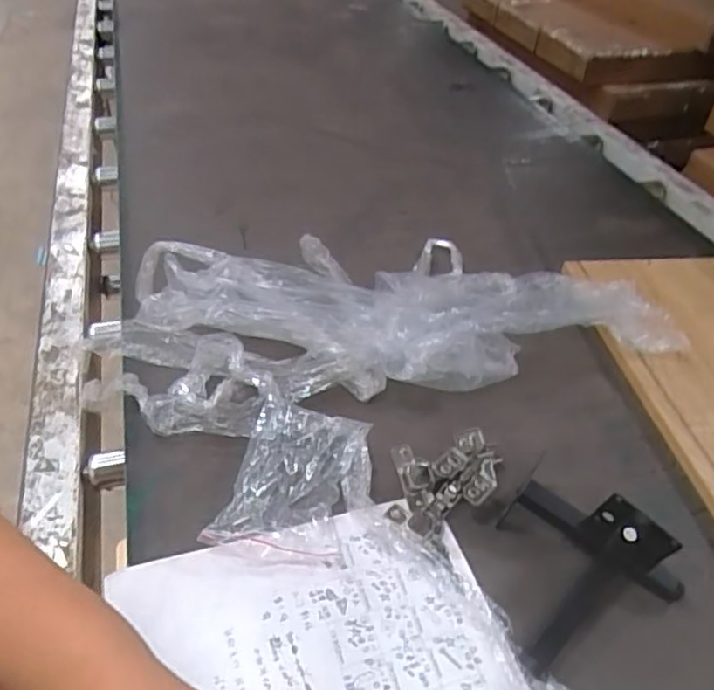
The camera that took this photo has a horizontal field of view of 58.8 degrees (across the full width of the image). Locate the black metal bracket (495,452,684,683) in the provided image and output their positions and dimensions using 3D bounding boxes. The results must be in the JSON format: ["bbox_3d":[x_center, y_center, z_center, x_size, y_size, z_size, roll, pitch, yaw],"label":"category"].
[{"bbox_3d":[0.169,0.167,0.513,0.145,0.054,0.127,-17,46,-22],"label":"black metal bracket"}]

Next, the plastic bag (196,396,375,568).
[{"bbox_3d":[-0.051,0.122,0.564,0.114,0.028,0.146,11,42,7],"label":"plastic bag"}]

